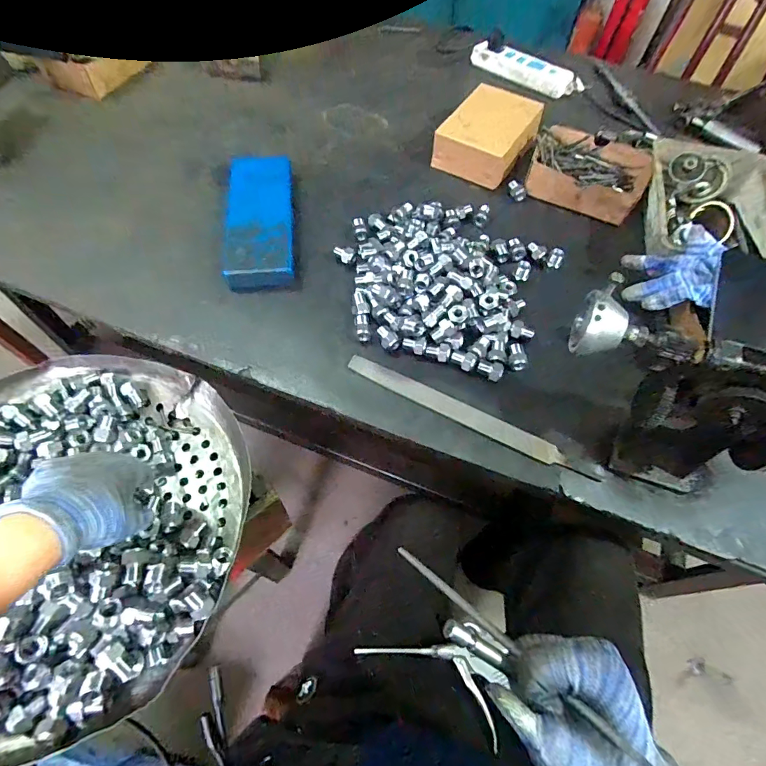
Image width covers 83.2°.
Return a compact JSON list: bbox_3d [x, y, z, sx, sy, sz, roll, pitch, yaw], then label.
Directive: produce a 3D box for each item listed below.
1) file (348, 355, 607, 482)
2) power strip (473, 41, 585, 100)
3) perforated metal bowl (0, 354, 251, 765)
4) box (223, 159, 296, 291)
[{"bbox_3d":[0.097,0.038,0.485,0.296,0.008,0.025,25,62,10],"label":"file"},{"bbox_3d":[0.281,-0.614,0.846,0.229,0.035,0.046,29,63,12],"label":"power strip"},{"bbox_3d":[-0.335,0.134,0.432,0.366,0.087,0.376,1,62,-2],"label":"perforated metal bowl"},{"bbox_3d":[-0.172,-0.235,0.608,0.090,0.031,0.246,-5,61,-7],"label":"box"}]

